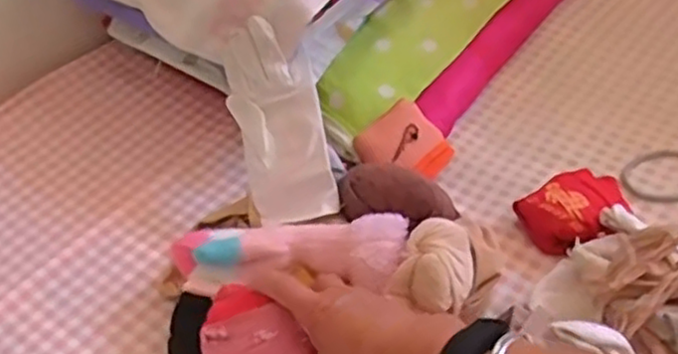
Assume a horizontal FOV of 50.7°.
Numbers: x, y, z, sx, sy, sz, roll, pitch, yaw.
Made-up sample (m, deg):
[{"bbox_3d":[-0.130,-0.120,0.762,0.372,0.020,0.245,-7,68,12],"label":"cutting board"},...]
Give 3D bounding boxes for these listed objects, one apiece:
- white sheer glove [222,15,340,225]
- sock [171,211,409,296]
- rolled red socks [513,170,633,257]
[{"bbox_3d":[-0.058,-0.048,0.629,0.081,0.028,0.180,-24,72,21],"label":"white sheer glove"},{"bbox_3d":[-0.042,0.060,0.575,0.191,0.029,0.057,-6,49,11],"label":"sock"},{"bbox_3d":[0.213,0.030,0.638,0.099,0.043,0.072,-28,51,-18],"label":"rolled red socks"}]

